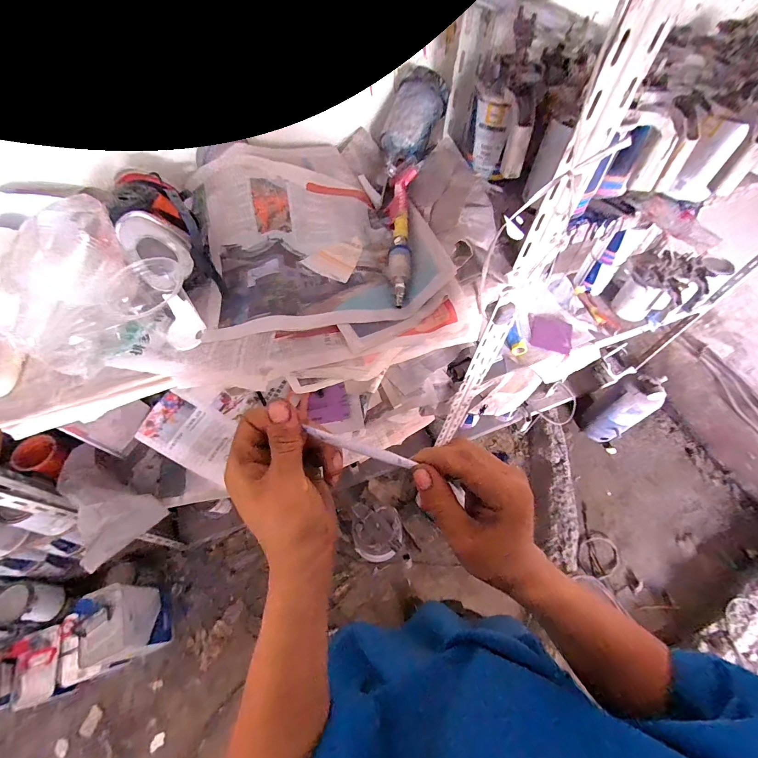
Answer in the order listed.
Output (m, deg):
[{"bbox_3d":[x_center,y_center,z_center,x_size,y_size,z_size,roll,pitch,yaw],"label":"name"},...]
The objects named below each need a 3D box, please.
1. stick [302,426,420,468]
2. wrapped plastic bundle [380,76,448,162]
[{"bbox_3d":[-0.012,0.051,0.254,0.083,0.006,0.009,20,56,-8],"label":"stick"},{"bbox_3d":[0.059,-0.479,0.632,0.078,0.106,0.112,32,61,18],"label":"wrapped plastic bundle"}]

